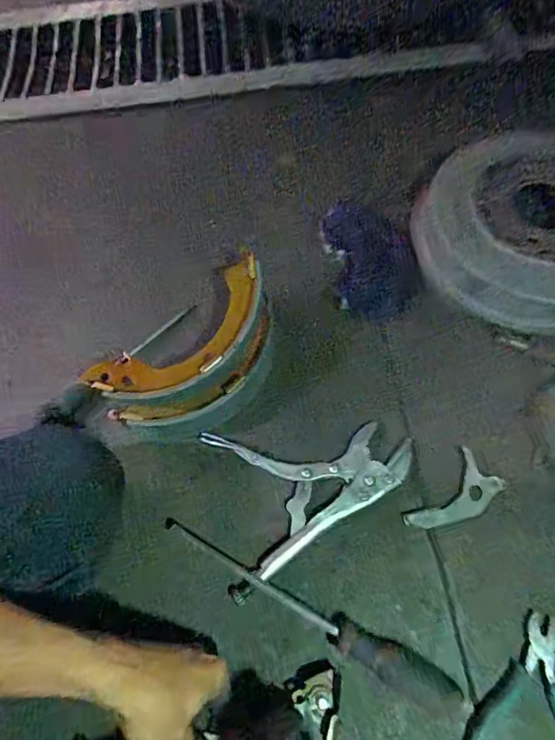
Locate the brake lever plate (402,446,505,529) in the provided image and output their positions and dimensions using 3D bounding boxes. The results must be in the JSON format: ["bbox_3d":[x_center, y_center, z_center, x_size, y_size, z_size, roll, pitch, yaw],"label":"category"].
[{"bbox_3d":[0.183,0.134,0.498,0.102,0.005,0.052,-43,70,-15],"label":"brake lever plate"}]

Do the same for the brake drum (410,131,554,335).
[{"bbox_3d":[0.308,-0.163,0.574,0.238,0.103,0.250,-1,66,3],"label":"brake drum"}]

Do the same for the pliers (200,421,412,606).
[{"bbox_3d":[0.035,0.115,0.512,0.217,0.012,0.161,-20,66,-6],"label":"pliers"}]

